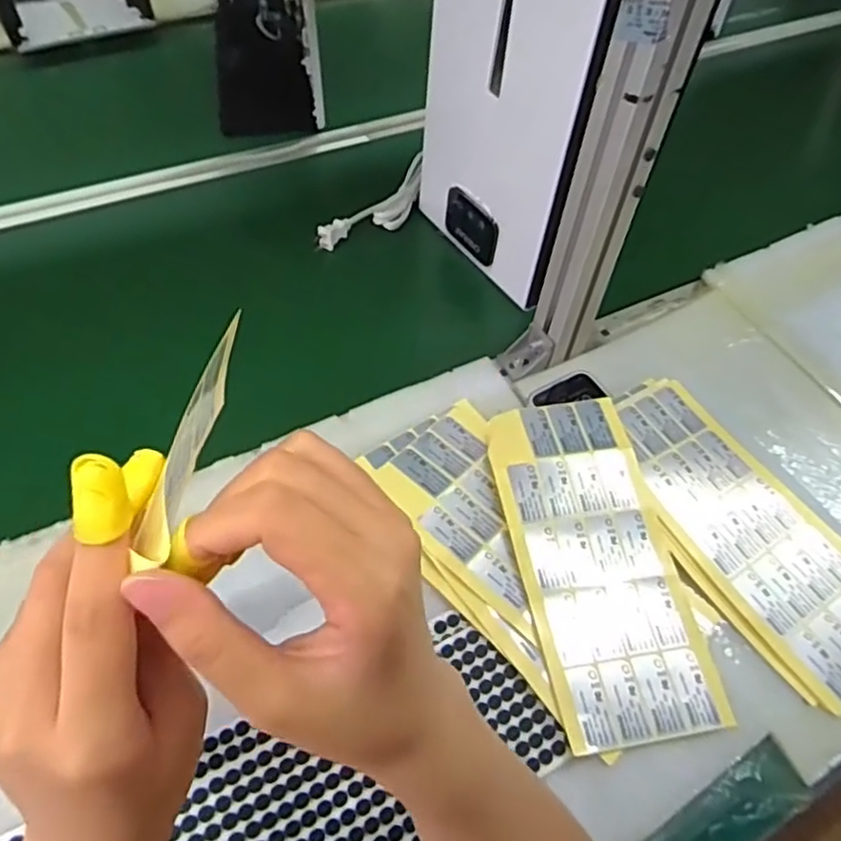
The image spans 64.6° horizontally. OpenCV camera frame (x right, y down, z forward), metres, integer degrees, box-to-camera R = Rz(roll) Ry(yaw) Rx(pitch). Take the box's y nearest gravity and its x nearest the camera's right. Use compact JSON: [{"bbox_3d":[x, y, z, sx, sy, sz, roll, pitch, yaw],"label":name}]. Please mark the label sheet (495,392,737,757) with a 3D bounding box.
[{"bbox_3d":[0.137,0.104,0.525,0.116,0.029,0.269,-7,53,-8],"label":"label sheet"}]

